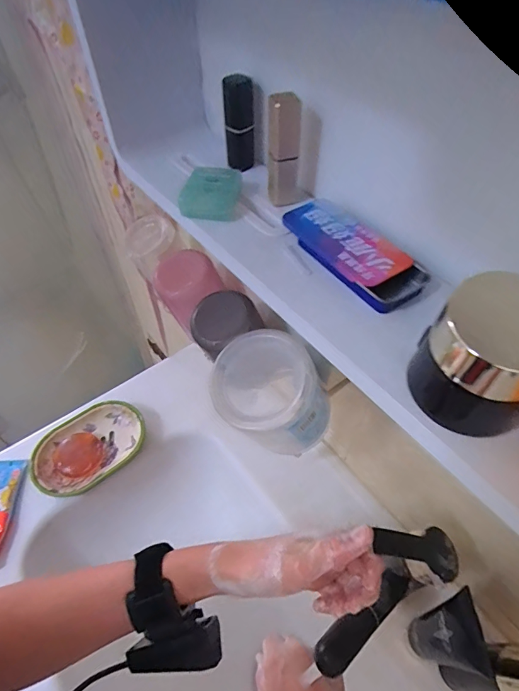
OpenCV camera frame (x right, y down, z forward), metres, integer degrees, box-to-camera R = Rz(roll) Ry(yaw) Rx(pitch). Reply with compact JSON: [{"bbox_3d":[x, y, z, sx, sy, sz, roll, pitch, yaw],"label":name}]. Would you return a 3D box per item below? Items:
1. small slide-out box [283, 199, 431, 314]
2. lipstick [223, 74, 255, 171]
[{"bbox_3d":[0.062,-0.066,0.278,0.048,0.011,0.108,-31,59,-21],"label":"small slide-out box"},{"bbox_3d":[-0.016,-0.185,0.339,0.024,0.069,0.015,-6,53,-5],"label":"lipstick"}]

